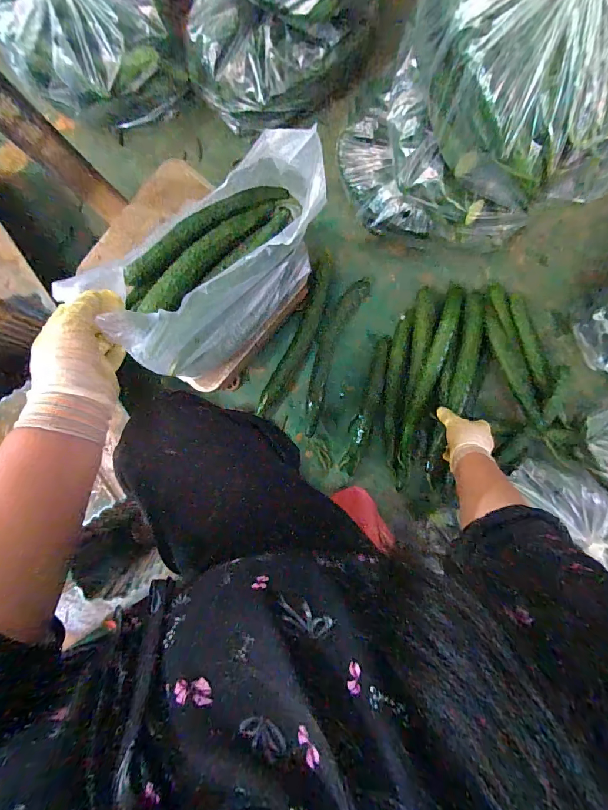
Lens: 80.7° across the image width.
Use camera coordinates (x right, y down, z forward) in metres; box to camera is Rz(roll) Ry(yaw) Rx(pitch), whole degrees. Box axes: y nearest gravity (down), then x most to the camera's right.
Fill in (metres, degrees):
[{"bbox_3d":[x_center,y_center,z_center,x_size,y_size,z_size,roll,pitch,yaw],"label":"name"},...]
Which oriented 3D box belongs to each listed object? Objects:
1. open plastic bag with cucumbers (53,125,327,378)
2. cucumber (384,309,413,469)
[{"bbox_3d":[-0.121,-0.199,0.500,0.150,0.264,0.328,42,94,1],"label":"open plastic bag with cucumbers"},{"bbox_3d":[0.179,-0.032,0.706,0.034,0.026,0.304,6,93,3],"label":"cucumber"}]

